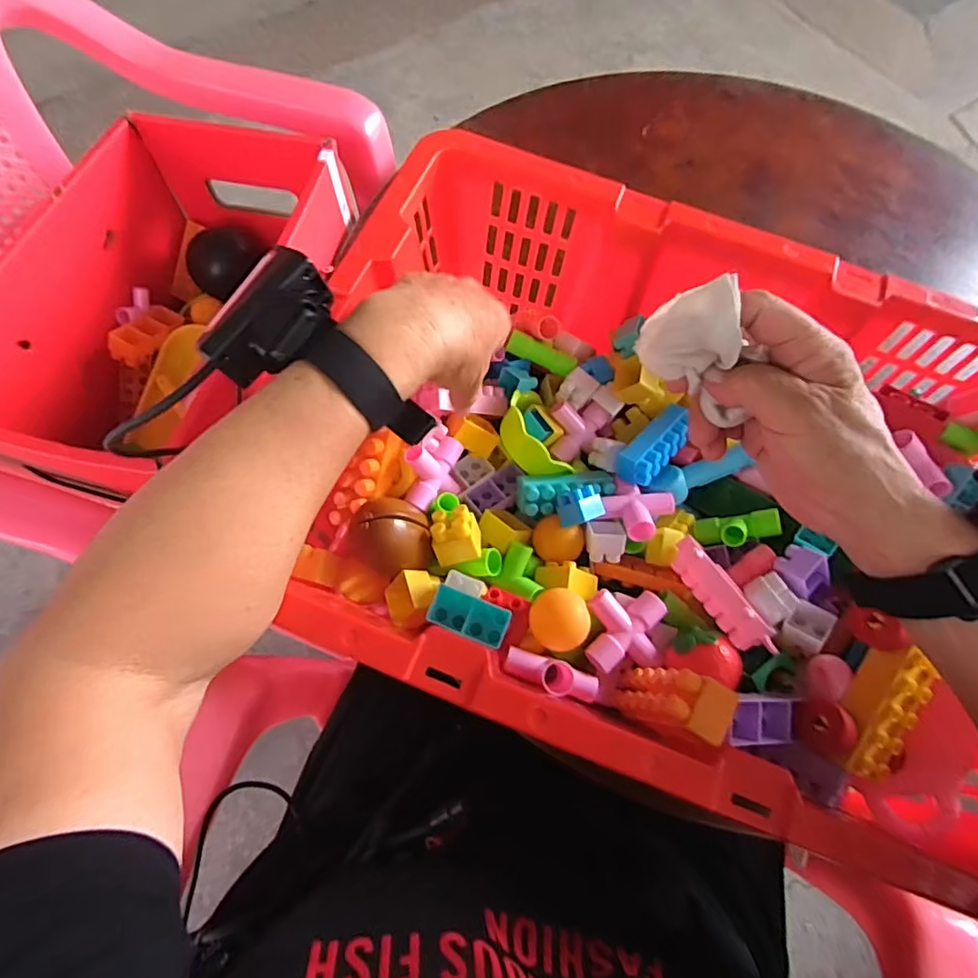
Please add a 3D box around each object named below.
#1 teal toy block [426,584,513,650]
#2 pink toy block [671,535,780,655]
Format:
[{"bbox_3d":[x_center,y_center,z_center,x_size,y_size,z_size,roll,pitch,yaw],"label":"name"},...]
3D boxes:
[{"bbox_3d":[-0.012,0.078,0.348,0.047,0.011,0.024,19,70,5],"label":"teal toy block"},{"bbox_3d":[0.145,0.064,0.357,0.023,0.019,0.085,-24,54,-11],"label":"pink toy block"}]

